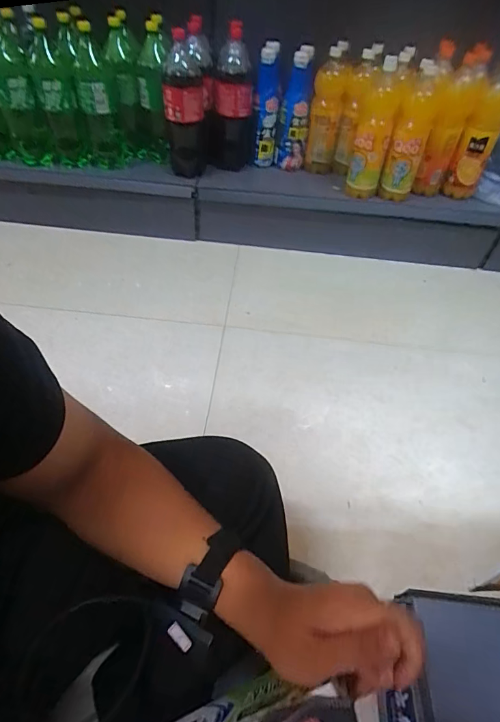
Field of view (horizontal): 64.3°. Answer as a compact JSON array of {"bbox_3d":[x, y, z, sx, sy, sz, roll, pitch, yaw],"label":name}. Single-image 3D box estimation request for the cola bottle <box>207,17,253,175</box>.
[{"bbox_3d":[-0.050,-0.658,1.019,0.118,0.309,0.104,3,48,-2],"label":"cola bottle"}]

